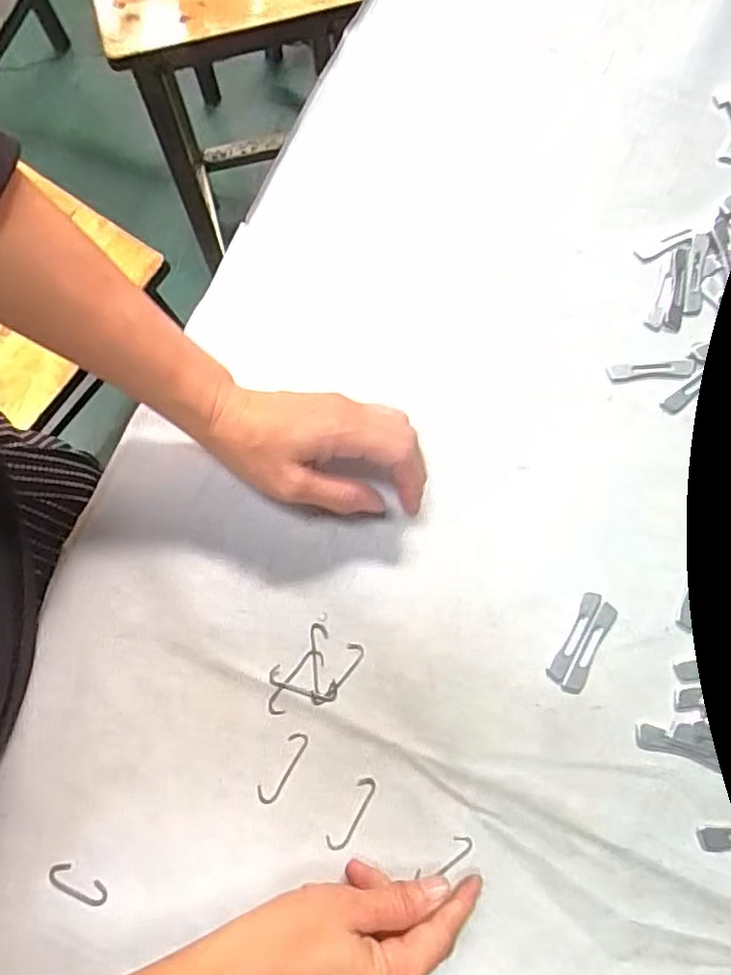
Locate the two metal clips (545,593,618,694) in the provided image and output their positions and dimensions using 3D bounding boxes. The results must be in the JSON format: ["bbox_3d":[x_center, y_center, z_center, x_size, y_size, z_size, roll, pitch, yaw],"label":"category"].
[{"bbox_3d":[0.132,0.094,0.379,0.023,0.004,0.058,29,79,6],"label":"two metal clips"}]

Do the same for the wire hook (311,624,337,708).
[{"bbox_3d":[-0.026,0.107,0.379,0.013,0.004,0.047,-3,78,-1],"label":"wire hook"}]

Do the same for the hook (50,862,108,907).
[{"bbox_3d":[-0.164,0.226,0.356,0.036,0.004,0.015,27,79,5],"label":"hook"}]

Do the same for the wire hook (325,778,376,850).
[{"bbox_3d":[-0.008,0.188,0.361,0.012,0.004,0.044,30,79,6],"label":"wire hook"}]

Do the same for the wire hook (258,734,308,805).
[{"bbox_3d":[-0.048,0.163,0.365,0.012,0.004,0.043,32,79,6],"label":"wire hook"}]

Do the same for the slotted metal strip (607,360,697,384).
[{"bbox_3d":[0.190,-0.077,0.415,0.057,0.004,0.014,-4,78,-1],"label":"slotted metal strip"}]

